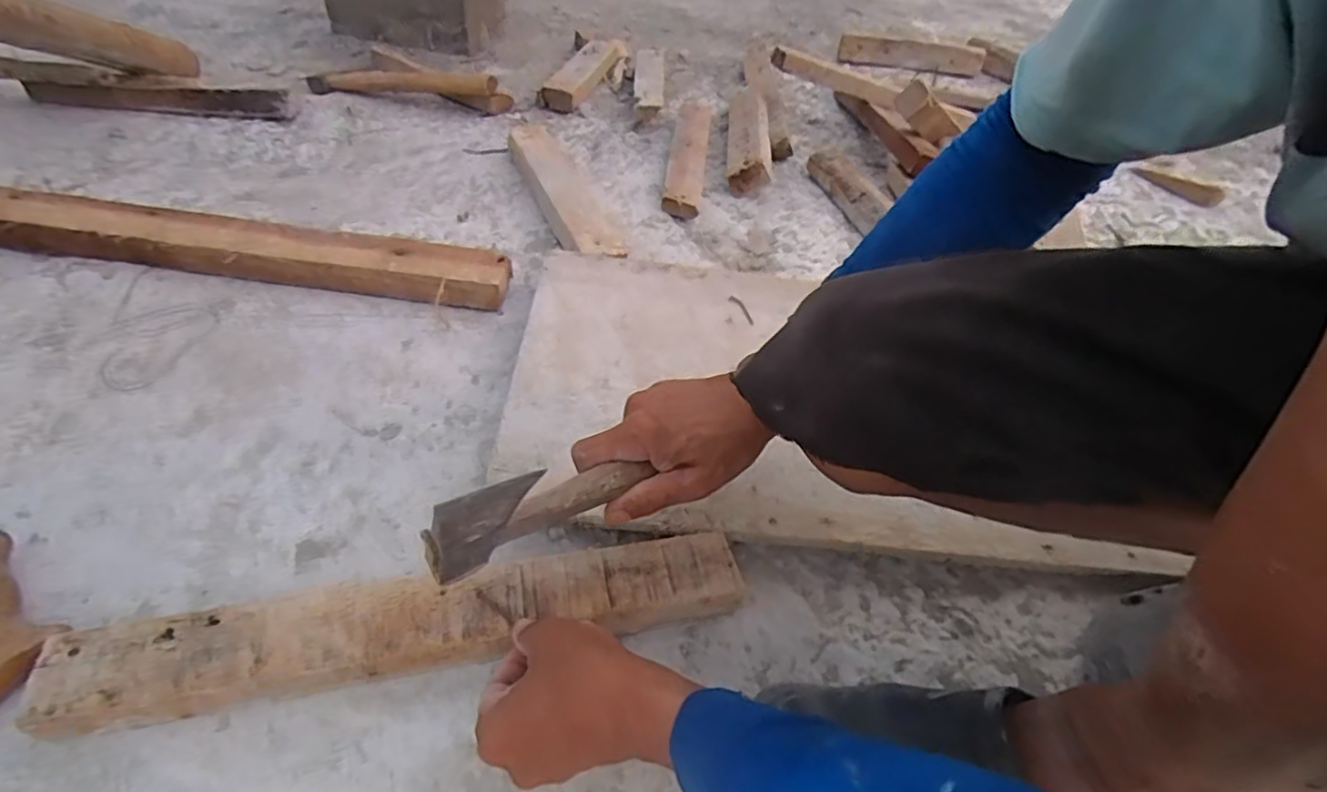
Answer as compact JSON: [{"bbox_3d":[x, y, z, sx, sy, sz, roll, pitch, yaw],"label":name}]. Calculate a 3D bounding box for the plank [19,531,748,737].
[{"bbox_3d":[-0.159,0.156,0.431,0.426,0.039,0.059,-7,46,-13],"label":"plank"}]

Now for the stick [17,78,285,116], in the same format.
[{"bbox_3d":[-0.756,-0.448,0.959,0.350,0.039,0.042,-3,46,-11],"label":"stick"}]

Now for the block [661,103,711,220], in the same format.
[{"bbox_3d":[0.042,-0.394,1.000,0.057,0.037,0.394,8,44,0],"label":"block"}]

